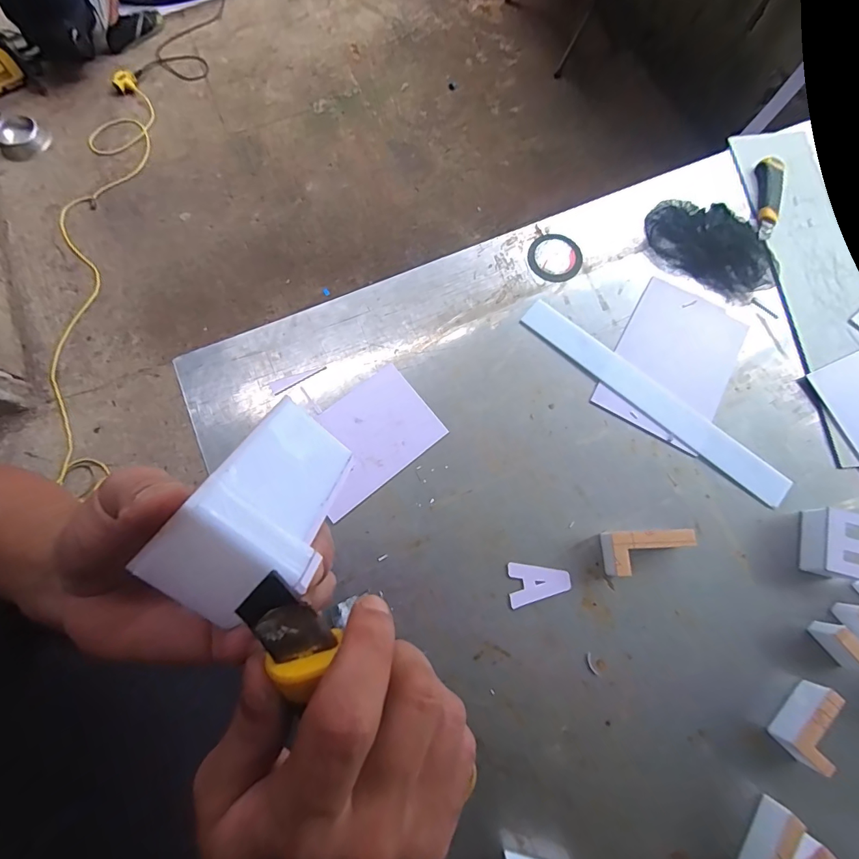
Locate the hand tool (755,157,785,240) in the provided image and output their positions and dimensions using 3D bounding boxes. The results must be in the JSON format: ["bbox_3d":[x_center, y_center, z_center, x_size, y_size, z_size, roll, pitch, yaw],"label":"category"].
[{"bbox_3d":[0.576,-0.388,0.741,0.036,0.025,0.150,11,76,2],"label":"hand tool"}]

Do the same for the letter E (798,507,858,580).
[{"bbox_3d":[0.536,0.151,0.584,0.059,0.051,0.087,10,75,1],"label":"letter E"}]

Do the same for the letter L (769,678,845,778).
[{"bbox_3d":[0.465,0.358,0.533,0.087,0.052,0.050,-44,80,-11],"label":"letter L"}]

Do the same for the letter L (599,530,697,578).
[{"bbox_3d":[0.292,0.164,0.584,0.108,0.047,0.055,-3,76,-2],"label":"letter L"}]

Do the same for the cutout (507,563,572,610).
[{"bbox_3d":[0.149,0.210,0.590,0.083,0.004,0.053,0,75,-1],"label":"cutout"}]

